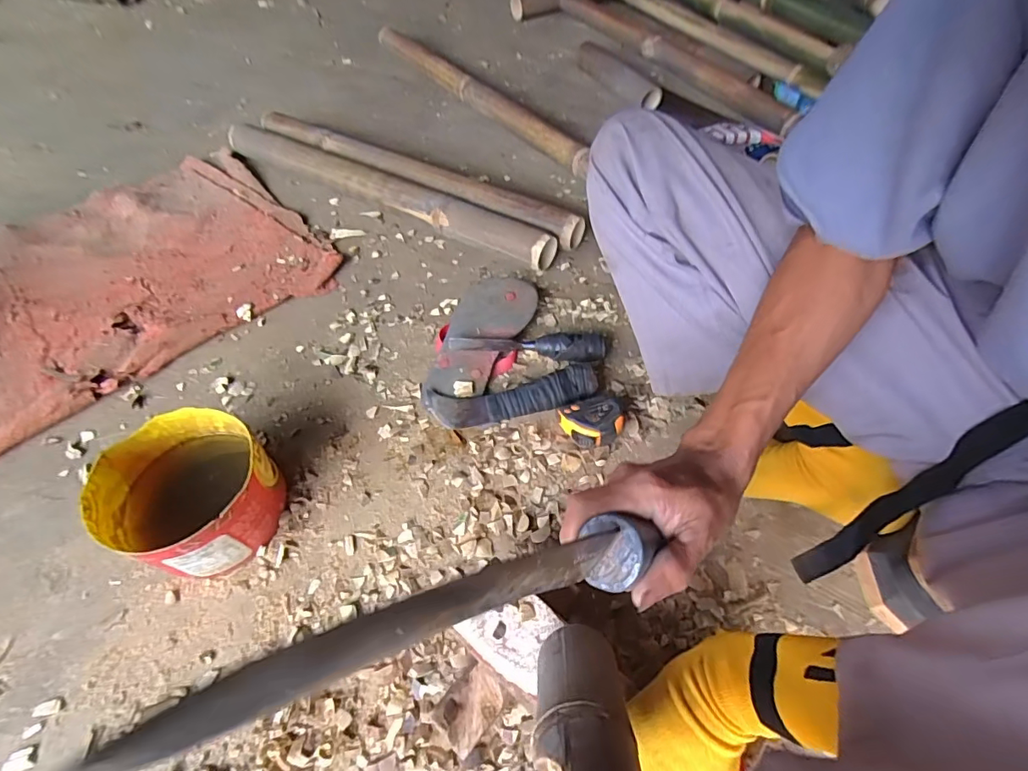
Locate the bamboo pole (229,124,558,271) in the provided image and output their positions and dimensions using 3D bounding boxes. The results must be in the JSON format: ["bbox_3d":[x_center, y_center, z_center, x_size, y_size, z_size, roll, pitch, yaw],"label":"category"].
[{"bbox_3d":[-0.237,-0.329,0.822,0.671,0.064,0.062,26,60,16],"label":"bamboo pole"}]

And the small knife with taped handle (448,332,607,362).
[{"bbox_3d":[0.019,-0.053,0.649,0.201,0.043,0.030,5,57,3],"label":"small knife with taped handle"}]

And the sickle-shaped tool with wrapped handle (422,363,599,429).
[{"bbox_3d":[-0.004,0.013,0.608,0.214,0.042,0.056,-7,57,-5],"label":"sickle-shaped tool with wrapped handle"}]

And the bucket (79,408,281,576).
[{"bbox_3d":[-0.329,0.112,0.512,0.152,0.098,0.145,0,56,0],"label":"bucket"}]

